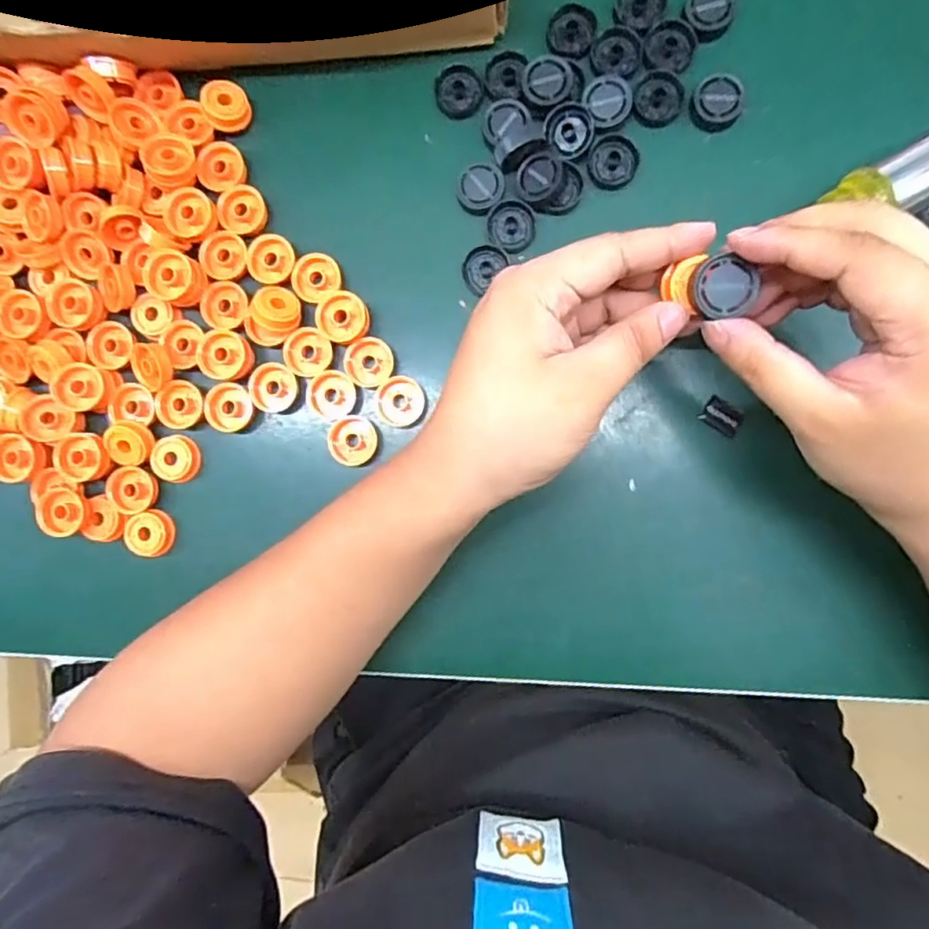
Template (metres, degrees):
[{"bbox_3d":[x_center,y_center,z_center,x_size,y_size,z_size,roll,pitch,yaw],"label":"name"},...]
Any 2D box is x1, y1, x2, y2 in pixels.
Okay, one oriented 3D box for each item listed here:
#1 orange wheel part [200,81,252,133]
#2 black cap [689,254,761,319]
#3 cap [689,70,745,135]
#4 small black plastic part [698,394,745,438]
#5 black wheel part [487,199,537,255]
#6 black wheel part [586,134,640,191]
[{"bbox_3d":[-0.127,-0.191,0.327,0.022,0.008,0.025,-17,87,5],"label":"orange wheel part"},{"bbox_3d":[0.101,-0.071,0.243,0.023,0.008,0.023,0,94,4],"label":"black cap"},{"bbox_3d":[0.129,-0.184,0.313,0.025,0.010,0.024,0,88,5],"label":"cap"},{"bbox_3d":[0.133,-0.025,0.317,0.020,0.004,0.014,35,92,6],"label":"small black plastic part"},{"bbox_3d":[0.025,-0.123,0.321,0.024,0.006,0.025,0,88,5],"label":"black wheel part"},{"bbox_3d":[0.077,-0.156,0.319,0.026,0.006,0.025,-3,88,5],"label":"black wheel part"}]

